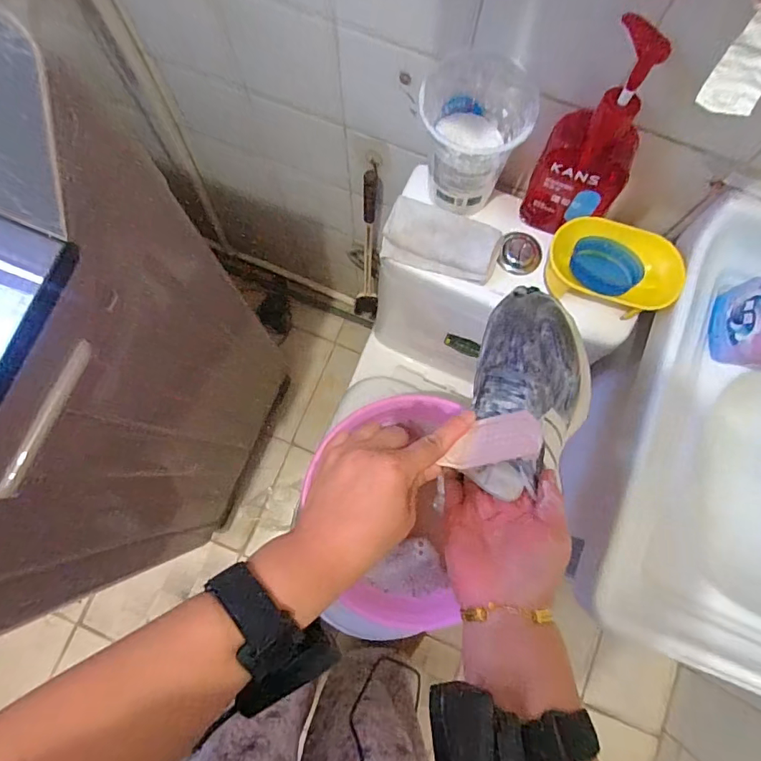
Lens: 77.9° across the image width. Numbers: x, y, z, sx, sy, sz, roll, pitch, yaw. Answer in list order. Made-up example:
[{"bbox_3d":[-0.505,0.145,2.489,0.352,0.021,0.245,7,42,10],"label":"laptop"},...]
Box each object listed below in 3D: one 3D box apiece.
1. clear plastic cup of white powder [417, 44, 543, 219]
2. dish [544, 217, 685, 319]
[{"bbox_3d":[0.100,-0.269,0.537,0.110,0.136,0.117,8,77,2],"label":"clear plastic cup of white powder"},{"bbox_3d":[0.269,-0.129,0.553,0.147,0.057,0.090,19,78,4],"label":"dish"}]

